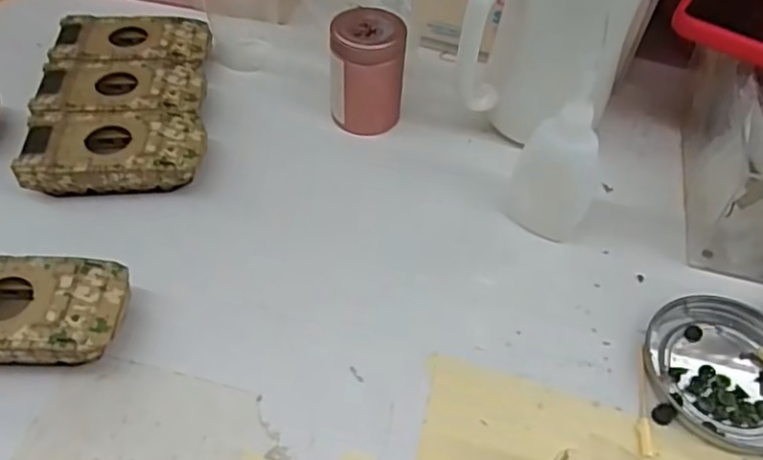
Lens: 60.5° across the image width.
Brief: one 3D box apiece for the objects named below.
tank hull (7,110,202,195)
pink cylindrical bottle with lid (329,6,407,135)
[{"bbox_3d":[-0.150,-0.042,0.374,0.094,0.027,0.050,-2,50,-5],"label":"tank hull"},{"bbox_3d":[-0.009,-0.096,0.403,0.043,0.068,0.035,9,50,4],"label":"pink cylindrical bottle with lid"}]

